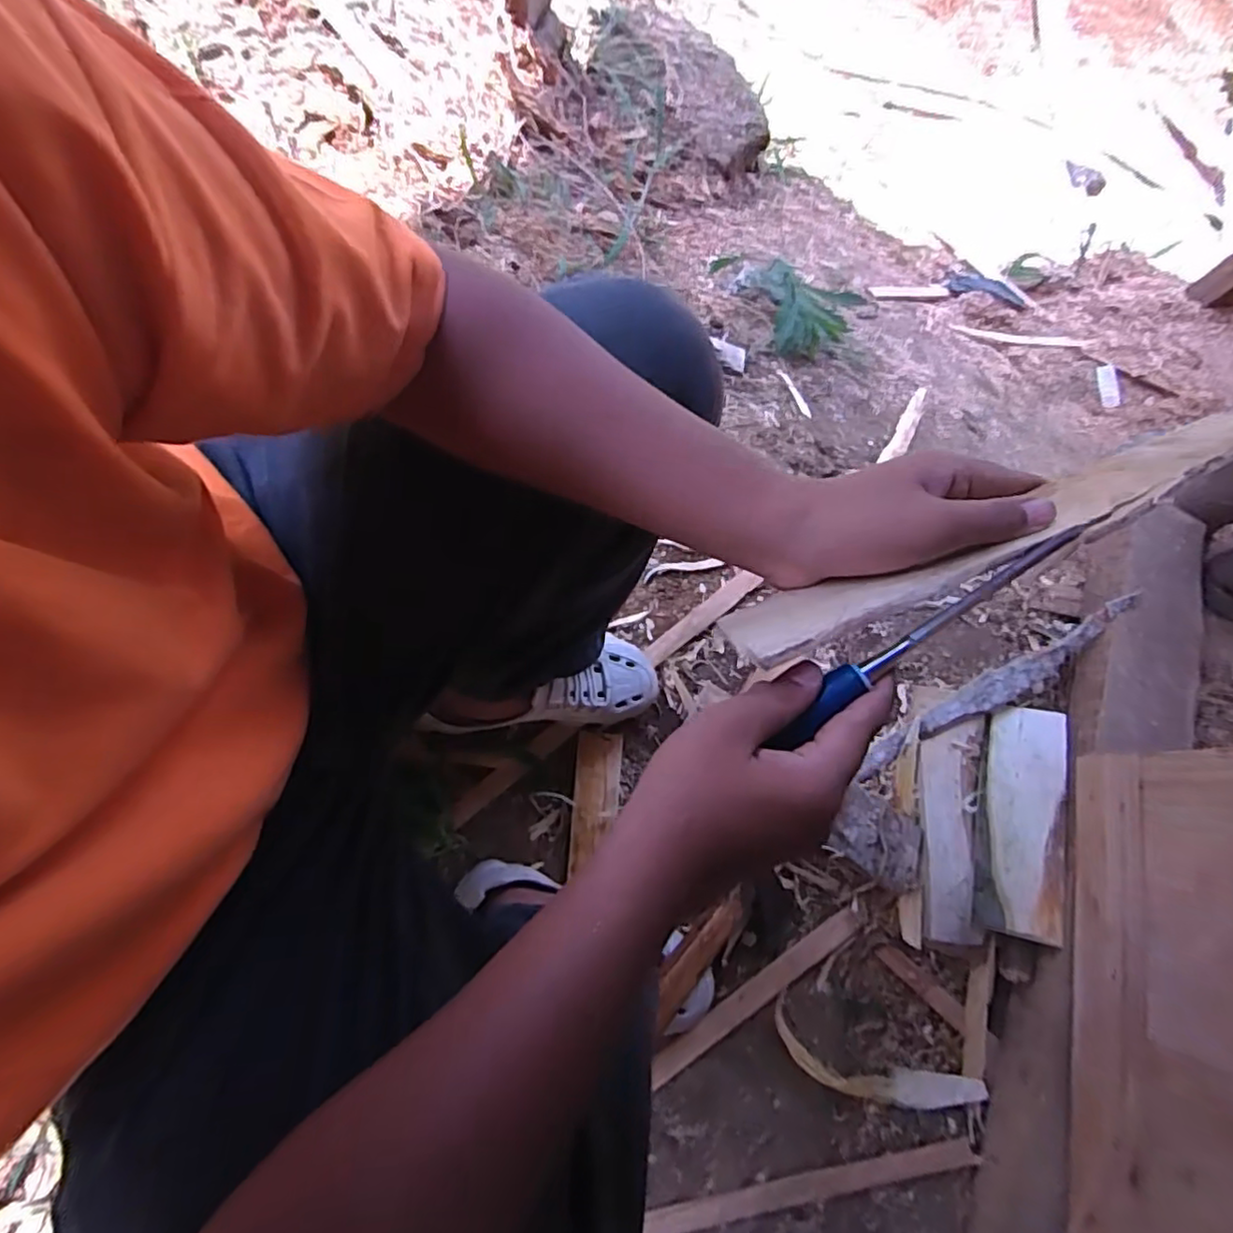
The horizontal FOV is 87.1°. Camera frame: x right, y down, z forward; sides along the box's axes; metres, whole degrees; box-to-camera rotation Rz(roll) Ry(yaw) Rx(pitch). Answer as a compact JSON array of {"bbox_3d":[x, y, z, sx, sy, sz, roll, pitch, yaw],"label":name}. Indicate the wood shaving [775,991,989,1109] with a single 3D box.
[{"bbox_3d":[0.272,0.477,0.679,0.236,0.014,0.062,23,77,5],"label":"wood shaving"}]

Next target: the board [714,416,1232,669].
[{"bbox_3d":[0.207,-0.045,0.334,0.317,0.069,0.006,-21,114,-2],"label":"board"}]

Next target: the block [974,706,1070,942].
[{"bbox_3d":[0.468,0.228,0.747,0.084,0.030,0.263,21,63,4],"label":"block"}]

